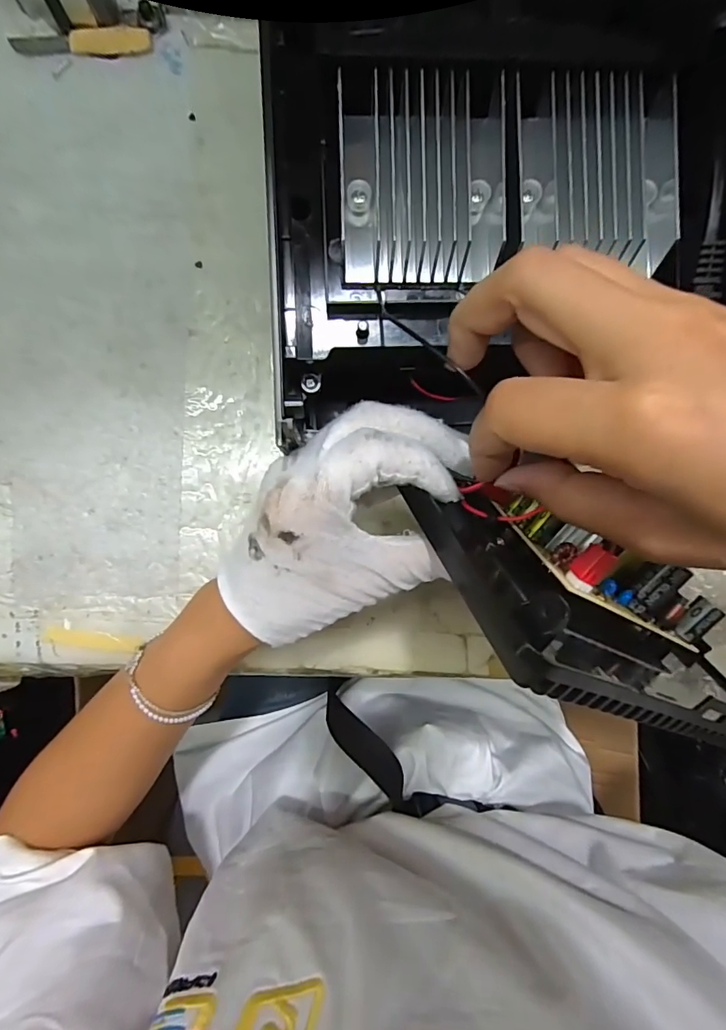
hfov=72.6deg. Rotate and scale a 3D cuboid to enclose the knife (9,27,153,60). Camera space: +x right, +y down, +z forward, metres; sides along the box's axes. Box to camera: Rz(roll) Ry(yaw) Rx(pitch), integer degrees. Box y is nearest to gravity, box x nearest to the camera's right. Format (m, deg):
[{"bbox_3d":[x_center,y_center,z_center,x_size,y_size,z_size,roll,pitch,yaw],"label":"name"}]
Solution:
[{"bbox_3d":[-0.171,-0.288,0.301,0.082,0.007,0.016,-2,91,-2],"label":"knife"}]

